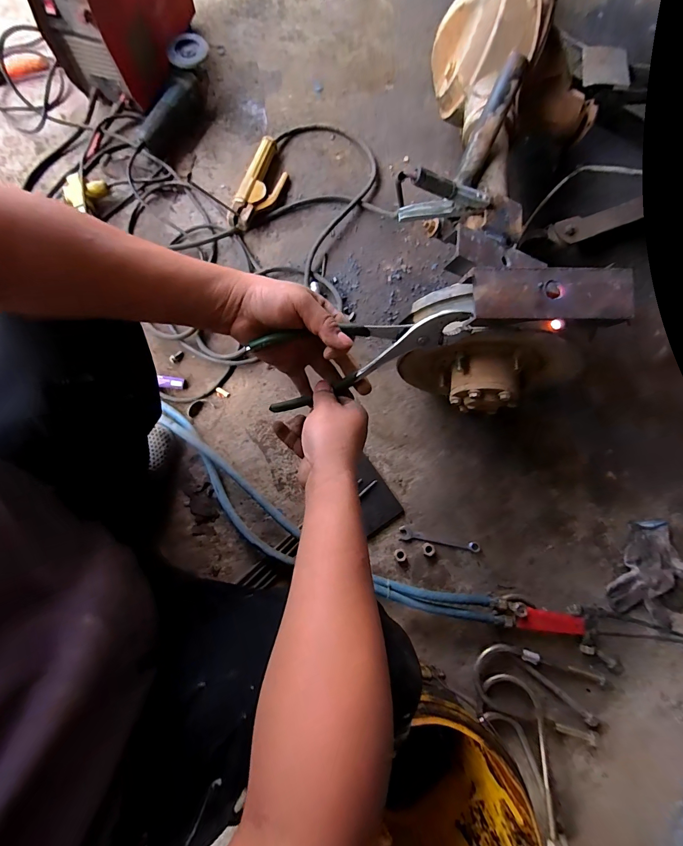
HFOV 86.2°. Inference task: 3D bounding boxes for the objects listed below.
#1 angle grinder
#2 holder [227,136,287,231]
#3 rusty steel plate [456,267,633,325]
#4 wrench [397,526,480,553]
[{"bbox_3d":[-0.385,-0.762,0.866,0.078,0.108,0.267,22,79,3],"label":"angle grinder"},{"bbox_3d":[-0.186,-0.556,0.852,0.086,0.043,0.246,19,79,3],"label":"holder"},{"bbox_3d":[0.254,-0.155,0.451,0.195,0.031,0.060,-1,91,-1],"label":"rusty steel plate"},{"bbox_3d":[0.191,0.227,0.712,0.153,0.011,0.026,9,80,2],"label":"wrench"}]

